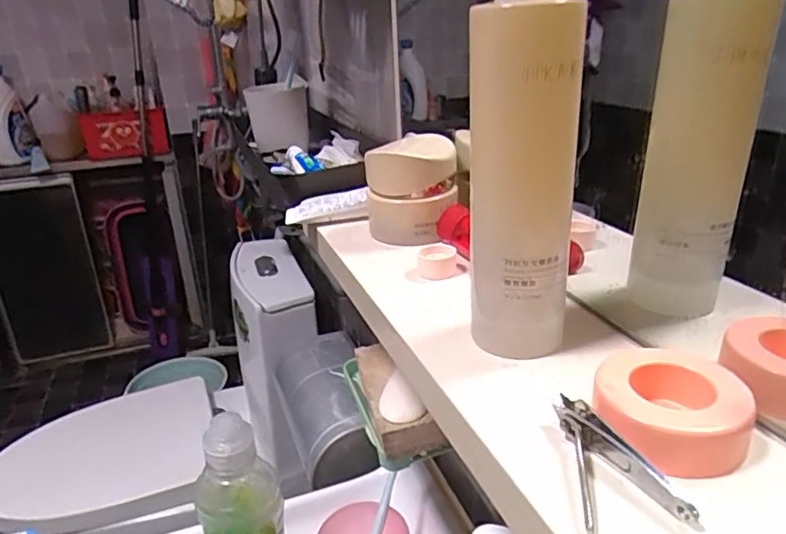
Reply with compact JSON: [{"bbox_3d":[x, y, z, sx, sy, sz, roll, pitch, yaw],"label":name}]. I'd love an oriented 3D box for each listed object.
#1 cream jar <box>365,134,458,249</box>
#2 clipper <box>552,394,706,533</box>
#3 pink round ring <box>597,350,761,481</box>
[{"bbox_3d":[0.012,-0.054,0.401,0.062,0.066,0.067,-3,24,0],"label":"cream jar"},{"bbox_3d":[0.075,0.064,0.191,0.032,0.017,0.054,-2,24,3],"label":"clipper"},{"bbox_3d":[0.098,0.050,0.205,0.048,0.017,0.050,7,26,23],"label":"pink round ring"}]

